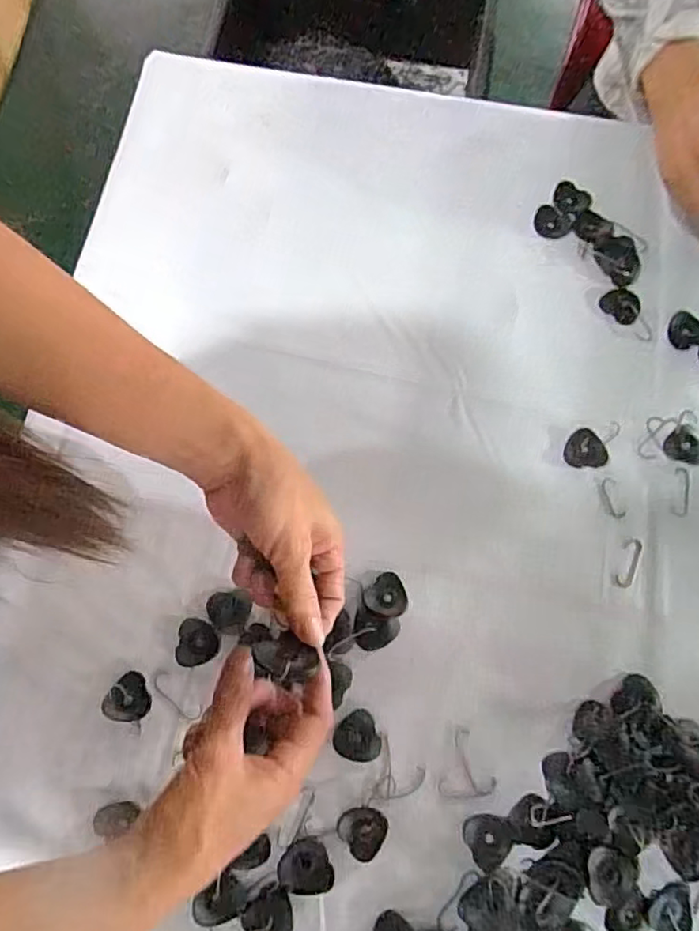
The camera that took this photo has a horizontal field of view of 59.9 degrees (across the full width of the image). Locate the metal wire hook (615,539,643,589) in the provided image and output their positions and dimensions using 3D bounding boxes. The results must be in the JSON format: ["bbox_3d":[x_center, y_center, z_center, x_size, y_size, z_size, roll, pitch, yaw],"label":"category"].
[{"bbox_3d":[0.229,0.080,0.497,0.015,0.004,0.043,22,75,7],"label":"metal wire hook"}]

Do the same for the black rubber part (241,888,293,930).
[{"bbox_3d":[-0.058,0.318,0.425,0.035,0.004,0.032,0,74,1],"label":"black rubber part"}]

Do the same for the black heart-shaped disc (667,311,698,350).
[{"bbox_3d":[0.306,-0.122,0.554,0.029,0.008,0.033,-42,77,-10],"label":"black heart-shaped disc"}]

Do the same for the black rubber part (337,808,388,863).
[{"bbox_3d":[0.011,0.265,0.439,0.032,0.011,0.035,0,74,1],"label":"black rubber part"}]

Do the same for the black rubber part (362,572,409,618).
[{"bbox_3d":[0.031,0.105,0.487,0.032,0.013,0.035,0,74,1],"label":"black rubber part"}]

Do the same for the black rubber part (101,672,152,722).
[{"bbox_3d":[-0.171,0.180,0.464,0.034,0.010,0.034,0,74,1],"label":"black rubber part"}]

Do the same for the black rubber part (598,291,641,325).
[{"bbox_3d":[0.254,-0.150,0.566,0.034,0.006,0.035,0,74,1],"label":"black rubber part"}]

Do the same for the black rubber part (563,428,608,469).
[{"bbox_3d":[0.202,-0.016,0.522,0.031,0.013,0.033,0,74,1],"label":"black rubber part"}]

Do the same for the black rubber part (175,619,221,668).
[{"bbox_3d":[-0.118,0.140,0.475,0.033,0.004,0.034,5,74,2],"label":"black rubber part"}]

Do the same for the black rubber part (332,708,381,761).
[{"bbox_3d":[0.007,0.204,0.459,0.035,0.008,0.034,0,74,1],"label":"black rubber part"}]

